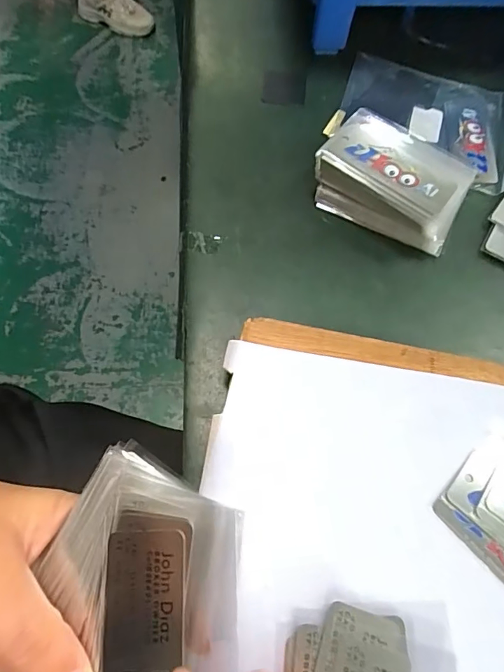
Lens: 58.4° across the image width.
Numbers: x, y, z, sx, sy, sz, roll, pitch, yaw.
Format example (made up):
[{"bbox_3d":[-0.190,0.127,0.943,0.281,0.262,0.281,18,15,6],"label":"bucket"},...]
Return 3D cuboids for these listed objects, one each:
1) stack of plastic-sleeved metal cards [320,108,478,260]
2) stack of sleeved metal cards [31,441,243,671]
[{"bbox_3d":[0.079,-0.087,0.254,0.083,0.033,0.050,25,69,9],"label":"stack of plastic-sleeved metal cards"},{"bbox_3d":[-0.038,0.089,0.154,0.067,0.016,0.095,2,67,-1],"label":"stack of sleeved metal cards"}]

